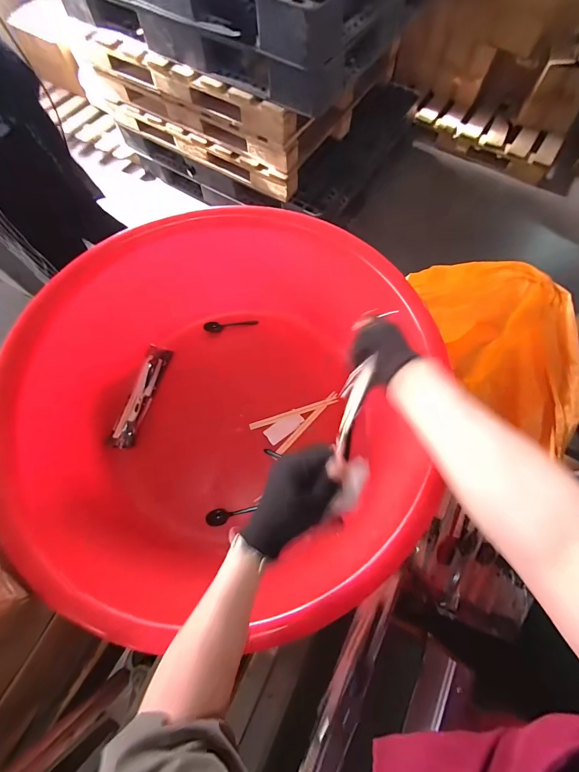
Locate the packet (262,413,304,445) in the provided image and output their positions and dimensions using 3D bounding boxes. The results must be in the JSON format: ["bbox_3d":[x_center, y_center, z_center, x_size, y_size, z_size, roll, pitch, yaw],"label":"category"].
[{"bbox_3d":[-0.010,0.085,0.679,0.084,0.005,0.037,-35,72,-12],"label":"packet"}]

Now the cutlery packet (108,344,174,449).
[{"bbox_3d":[-0.312,0.019,0.695,0.050,0.018,0.232,21,66,-18],"label":"cutlery packet"}]

